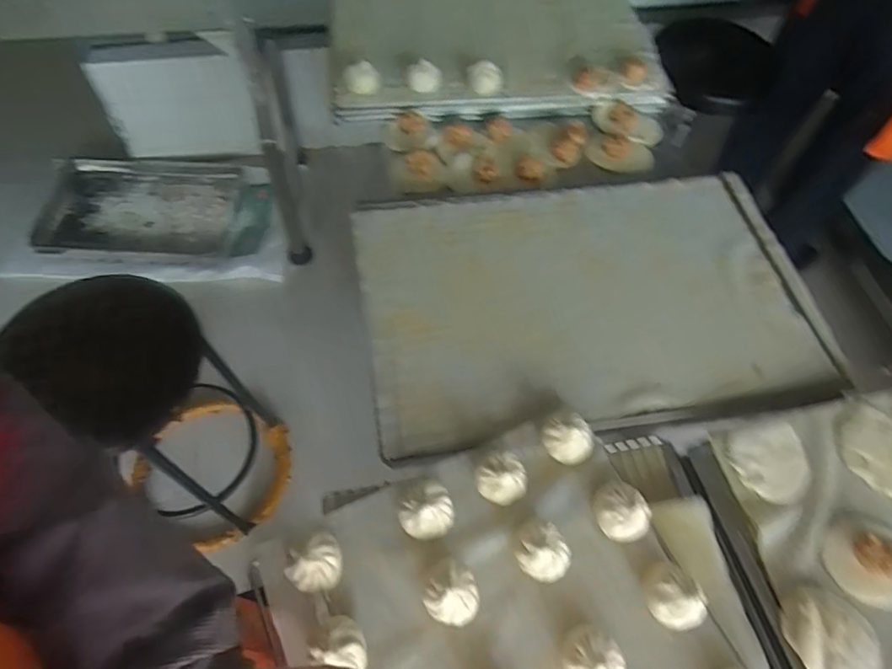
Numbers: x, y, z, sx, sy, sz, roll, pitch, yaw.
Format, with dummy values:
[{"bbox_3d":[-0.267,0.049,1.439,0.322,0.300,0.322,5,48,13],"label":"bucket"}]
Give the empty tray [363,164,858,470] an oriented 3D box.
[{"bbox_3d":[0.200,-0.059,0.755,0.609,0.040,0.399,-8,64,-7],"label":"empty tray"}]

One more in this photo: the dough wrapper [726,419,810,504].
[{"bbox_3d":[0.369,0.143,0.624,0.086,0.012,0.091,1,60,-2],"label":"dough wrapper"}]

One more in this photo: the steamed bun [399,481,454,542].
[{"bbox_3d":[-0.021,0.181,0.560,0.054,0.039,0.048,-14,61,-10],"label":"steamed bun"}]

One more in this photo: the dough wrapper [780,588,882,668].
[{"bbox_3d":[0.380,0.297,0.532,0.083,0.020,0.093,-16,62,-11],"label":"dough wrapper"}]

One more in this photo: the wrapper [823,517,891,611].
[{"bbox_3d":[0.448,0.233,0.563,0.094,0.029,0.087,-13,61,-10],"label":"wrapper"}]

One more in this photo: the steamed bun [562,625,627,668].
[{"bbox_3d":[0.135,0.296,0.495,0.053,0.042,0.057,1,60,-2],"label":"steamed bun"}]

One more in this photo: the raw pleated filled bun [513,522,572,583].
[{"bbox_3d":[0.096,0.217,0.545,0.058,0.043,0.050,23,62,11],"label":"raw pleated filled bun"}]

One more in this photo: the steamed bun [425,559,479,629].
[{"bbox_3d":[0.006,0.247,0.523,0.050,0.040,0.053,1,60,-2],"label":"steamed bun"}]

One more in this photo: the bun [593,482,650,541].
[{"bbox_3d":[0.183,0.185,0.571,0.054,0.045,0.059,-33,66,-19],"label":"bun"}]

